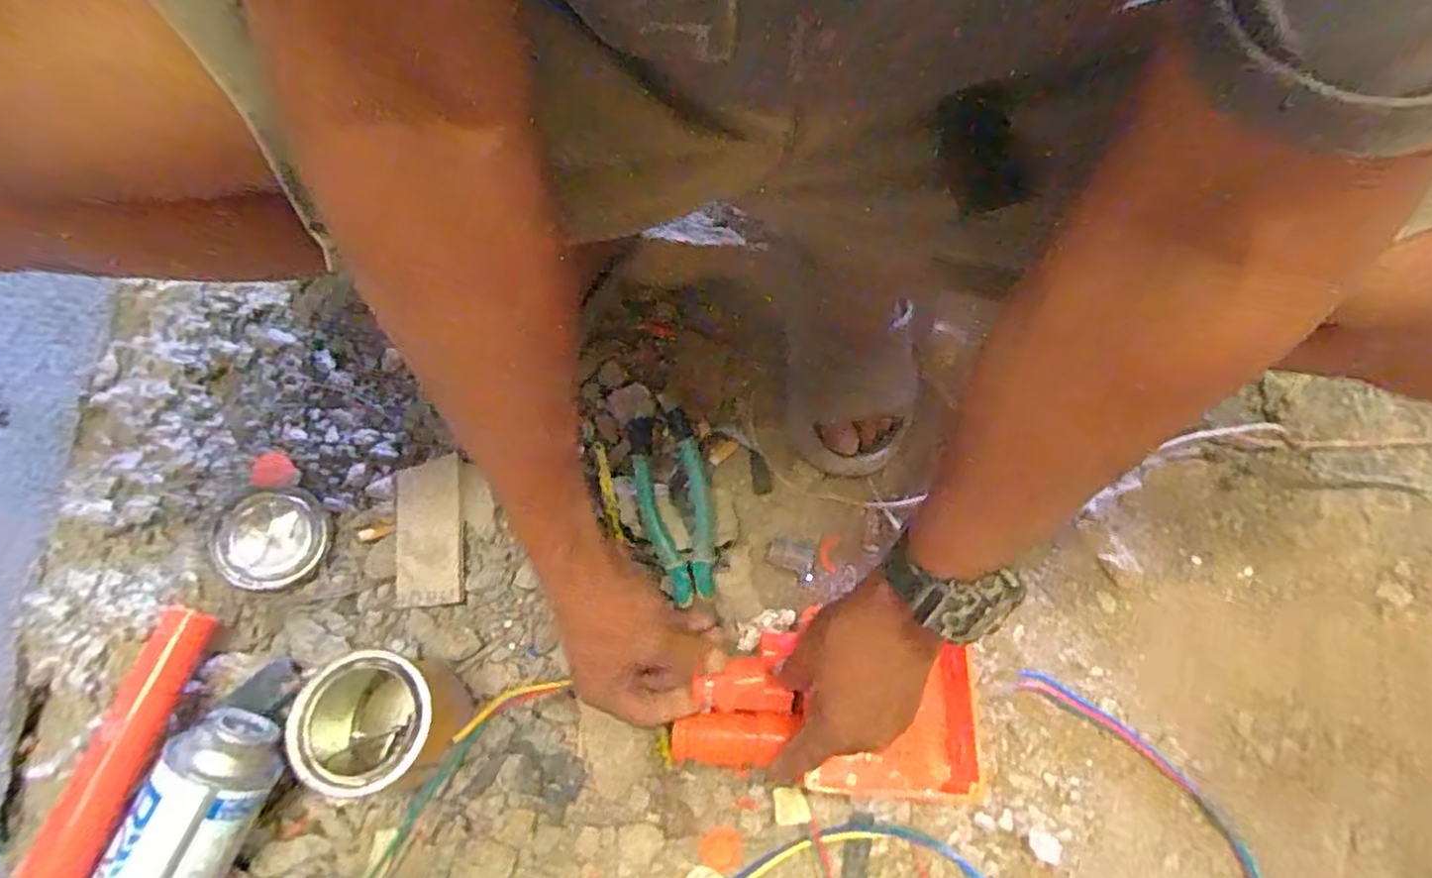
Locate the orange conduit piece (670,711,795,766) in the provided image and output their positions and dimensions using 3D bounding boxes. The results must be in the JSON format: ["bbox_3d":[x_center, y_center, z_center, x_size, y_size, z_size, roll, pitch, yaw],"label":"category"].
[{"bbox_3d":[0.009,0.214,0.489,0.080,0.030,0.035,3,68,-1],"label":"orange conduit piece"}]

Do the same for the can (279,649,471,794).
[{"bbox_3d":[-0.229,0.191,0.463,0.095,0.105,0.086,12,69,2],"label":"can"}]

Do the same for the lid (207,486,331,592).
[{"bbox_3d":[-0.339,0.076,0.522,0.074,0.006,0.077,6,73,-21],"label":"lid"}]

